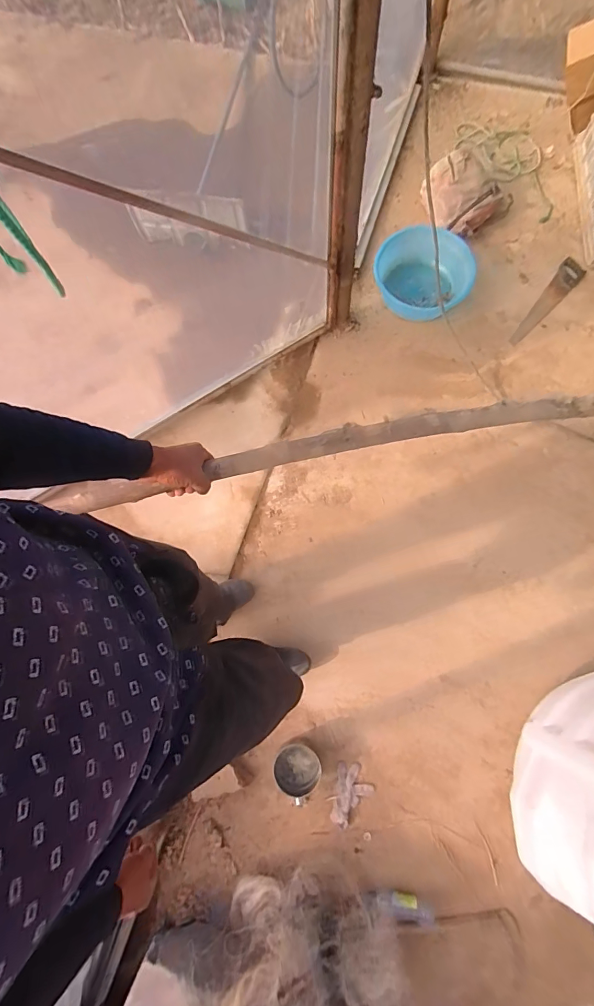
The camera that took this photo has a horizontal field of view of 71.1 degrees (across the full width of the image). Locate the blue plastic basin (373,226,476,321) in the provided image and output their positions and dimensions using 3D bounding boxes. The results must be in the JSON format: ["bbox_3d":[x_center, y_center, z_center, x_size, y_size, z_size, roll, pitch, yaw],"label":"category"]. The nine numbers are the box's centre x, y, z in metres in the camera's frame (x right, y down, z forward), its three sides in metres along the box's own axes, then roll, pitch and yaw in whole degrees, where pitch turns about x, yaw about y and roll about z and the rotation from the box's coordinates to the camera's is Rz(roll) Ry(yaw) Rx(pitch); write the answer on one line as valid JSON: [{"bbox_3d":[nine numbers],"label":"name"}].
[{"bbox_3d":[0.462,-0.854,1.518,0.287,0.144,0.298,-17,79,-3],"label":"blue plastic basin"}]

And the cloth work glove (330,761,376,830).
[{"bbox_3d":[0.172,0.898,1.263,0.118,0.015,0.175,10,79,2],"label":"cloth work glove"}]

